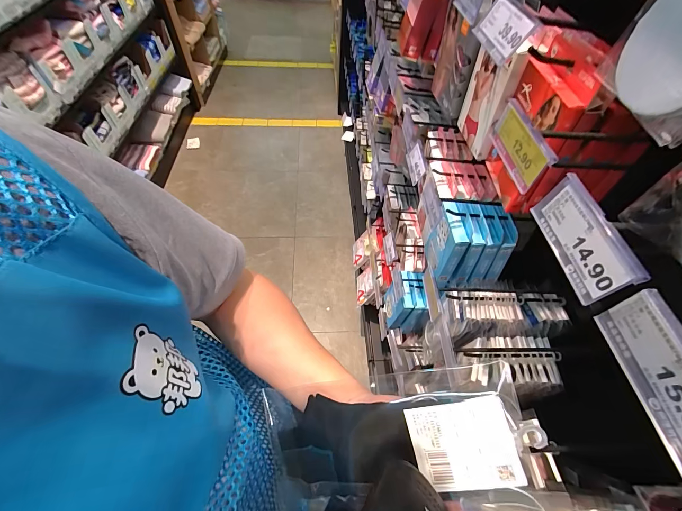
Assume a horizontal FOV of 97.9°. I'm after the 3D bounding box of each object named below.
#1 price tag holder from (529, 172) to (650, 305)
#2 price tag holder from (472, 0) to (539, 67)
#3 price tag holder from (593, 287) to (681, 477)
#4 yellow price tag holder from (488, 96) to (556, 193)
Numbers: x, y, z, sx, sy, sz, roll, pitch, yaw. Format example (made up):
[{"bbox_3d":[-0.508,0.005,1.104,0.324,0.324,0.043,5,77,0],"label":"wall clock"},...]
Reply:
[{"bbox_3d":[0.193,-0.014,0.241,0.012,0.046,0.100,-1,55,-4],"label":"price tag holder"},{"bbox_3d":[0.178,-0.251,0.328,0.011,0.044,0.096,14,51,-23],"label":"price tag holder"},{"bbox_3d":[0.202,0.077,0.183,0.009,0.046,0.101,0,55,-3],"label":"price tag holder"},{"bbox_3d":[0.187,-0.117,0.311,0.010,0.047,0.103,0,55,-3],"label":"yellow price tag holder"}]

